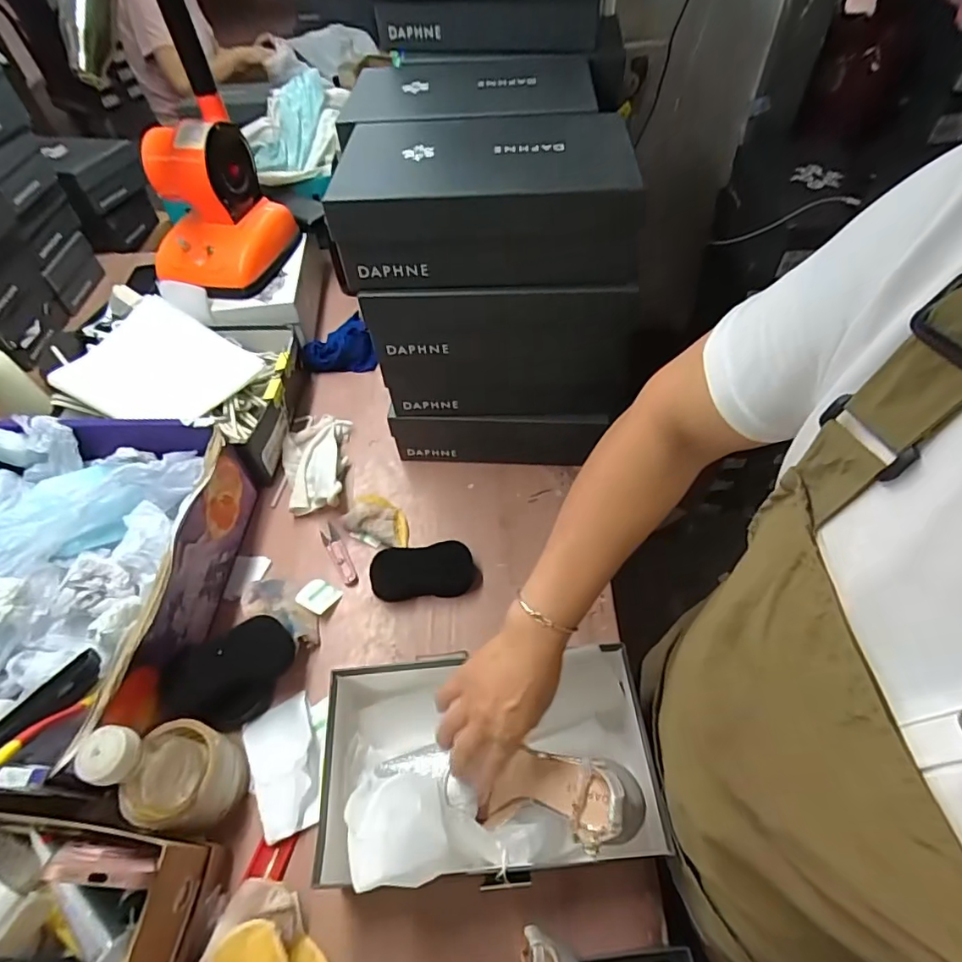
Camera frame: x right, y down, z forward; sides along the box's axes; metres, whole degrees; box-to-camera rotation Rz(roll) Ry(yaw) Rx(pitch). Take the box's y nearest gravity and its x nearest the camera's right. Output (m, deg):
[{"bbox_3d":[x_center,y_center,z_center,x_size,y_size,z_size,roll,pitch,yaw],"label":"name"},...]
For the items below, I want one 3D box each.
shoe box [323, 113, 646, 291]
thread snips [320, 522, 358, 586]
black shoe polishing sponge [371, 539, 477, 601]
[{"bbox_3d":[0.000,-0.306,0.584,0.301,0.097,0.202,-2,53,1],"label":"shoe box"},{"bbox_3d":[-0.189,0.099,0.719,0.021,0.006,0.099,-27,56,-16],"label":"thread snips"},{"bbox_3d":[-0.075,0.114,0.686,0.125,0.034,0.061,-5,53,-1],"label":"black shoe polishing sponge"}]

